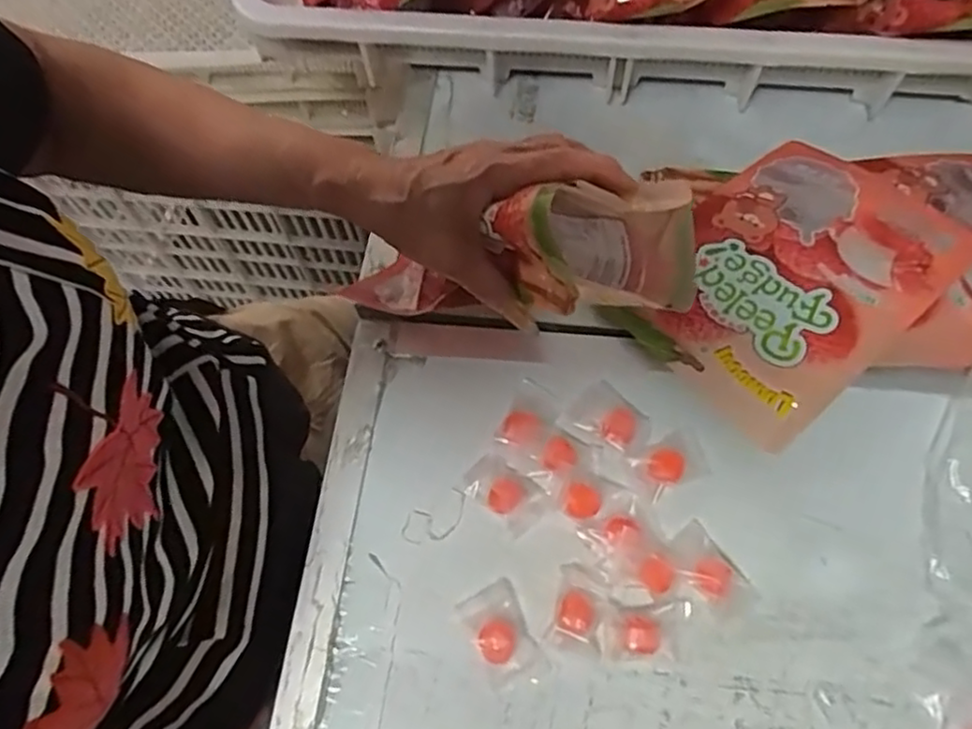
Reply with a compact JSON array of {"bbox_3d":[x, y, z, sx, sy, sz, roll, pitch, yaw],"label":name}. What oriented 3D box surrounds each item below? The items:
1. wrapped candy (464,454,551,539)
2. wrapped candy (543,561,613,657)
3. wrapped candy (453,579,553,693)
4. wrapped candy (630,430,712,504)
[{"bbox_3d":[0.011,0.076,0.401,0.049,0.011,0.030,38,73,18],"label":"wrapped candy"},{"bbox_3d":[0.052,0.137,0.370,0.029,0.013,0.044,12,67,9],"label":"wrapped candy"},{"bbox_3d":[0.009,0.151,0.368,0.034,0.013,0.055,-28,67,-9],"label":"wrapped candy"},{"bbox_3d":[0.111,0.060,0.403,0.049,0.012,0.031,-27,67,-8],"label":"wrapped candy"}]

